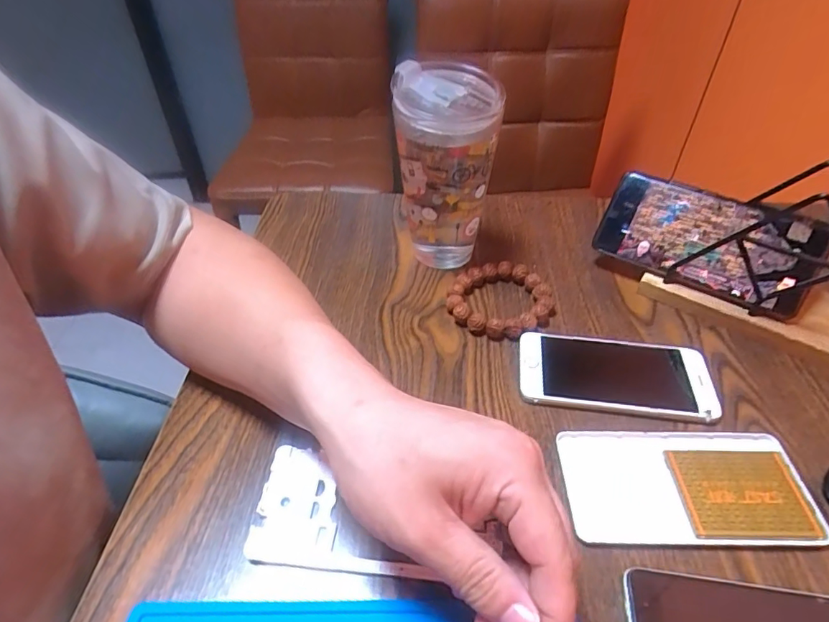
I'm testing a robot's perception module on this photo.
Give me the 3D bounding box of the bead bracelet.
[{"bbox_3d":[0.073,-0.010,0.424,0.083,0.018,0.080,0,44,0],"label":"bead bracelet"}]

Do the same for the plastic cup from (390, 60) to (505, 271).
[{"bbox_3d":[0.027,-0.119,0.436,0.081,0.161,0.087,0,44,0],"label":"plastic cup"}]

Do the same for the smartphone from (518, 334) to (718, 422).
[{"bbox_3d":[0.147,0.046,0.373,0.135,0.009,0.069,6,44,7],"label":"smartphone"}]

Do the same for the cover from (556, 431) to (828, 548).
[{"bbox_3d":[0.165,0.106,0.309,0.142,0.006,0.072,0,44,1],"label":"cover"}]

